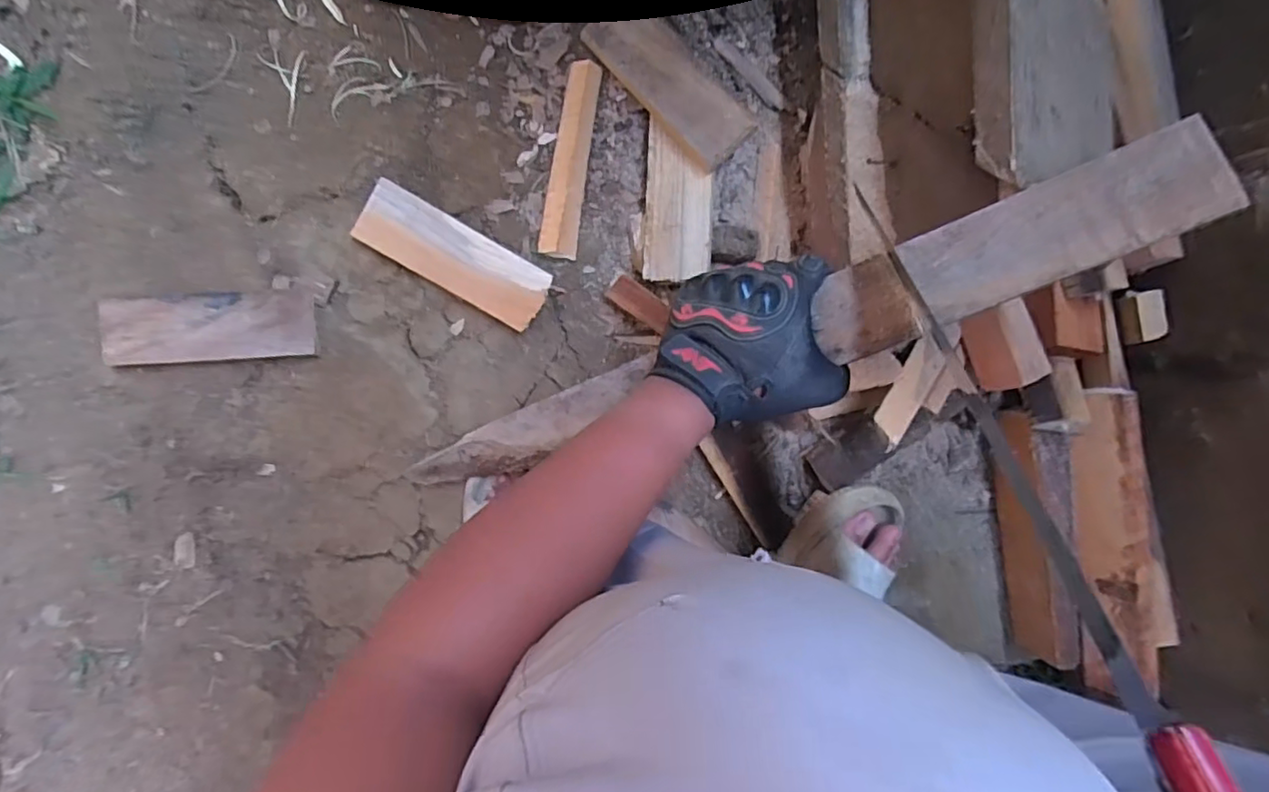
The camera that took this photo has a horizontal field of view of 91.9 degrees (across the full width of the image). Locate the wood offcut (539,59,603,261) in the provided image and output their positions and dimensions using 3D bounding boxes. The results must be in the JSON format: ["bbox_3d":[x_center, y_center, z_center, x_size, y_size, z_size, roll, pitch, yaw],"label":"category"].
[{"bbox_3d":[-0.060,-0.219,0.571,0.035,0.020,0.179,8,92,-6],"label":"wood offcut"}]

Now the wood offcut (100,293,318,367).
[{"bbox_3d":[-0.372,-0.060,0.543,0.174,0.018,0.057,-4,93,-5],"label":"wood offcut"}]

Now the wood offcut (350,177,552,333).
[{"bbox_3d":[-0.163,-0.126,0.563,0.173,0.024,0.059,30,89,-6],"label":"wood offcut"}]

